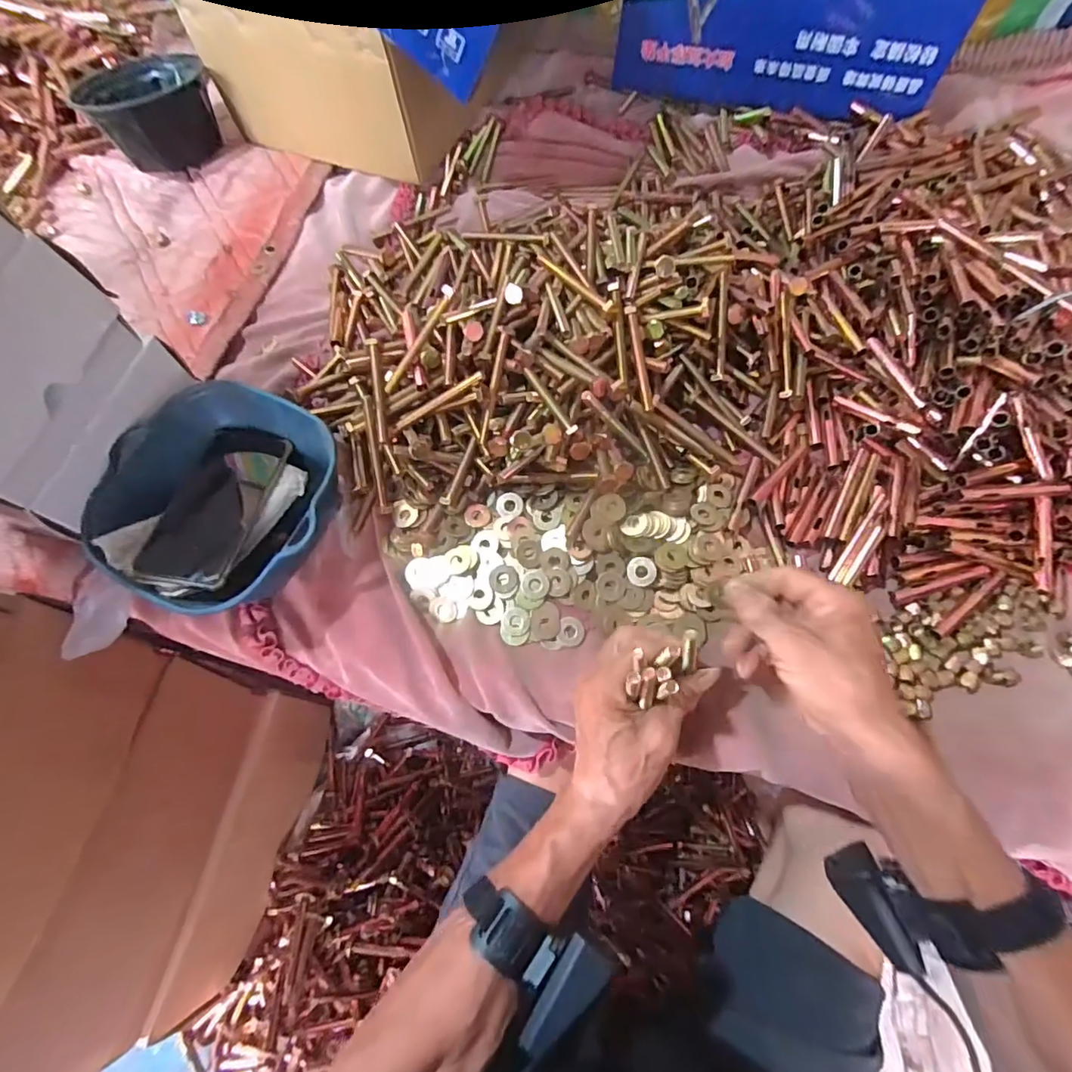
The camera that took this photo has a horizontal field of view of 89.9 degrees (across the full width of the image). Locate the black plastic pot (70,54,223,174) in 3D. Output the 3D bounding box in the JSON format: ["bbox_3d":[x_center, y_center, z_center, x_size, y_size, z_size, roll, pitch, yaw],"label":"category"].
[{"bbox_3d":[-0.493,-0.556,0.699,0.145,0.089,0.144,0,68,1],"label":"black plastic pot"}]

